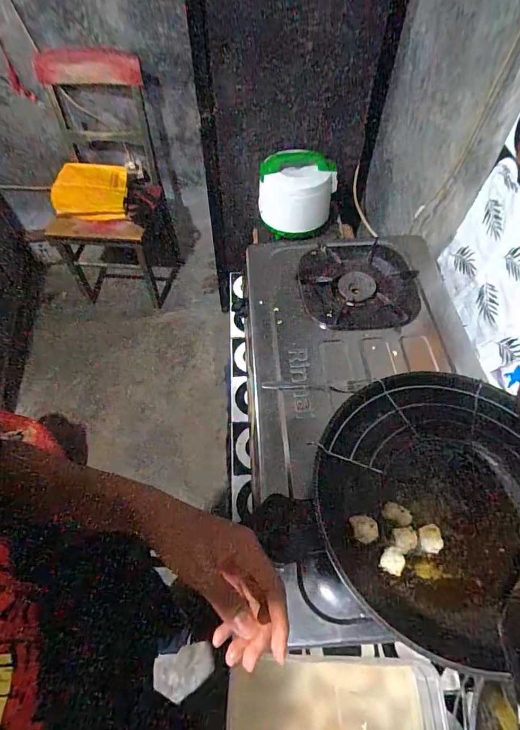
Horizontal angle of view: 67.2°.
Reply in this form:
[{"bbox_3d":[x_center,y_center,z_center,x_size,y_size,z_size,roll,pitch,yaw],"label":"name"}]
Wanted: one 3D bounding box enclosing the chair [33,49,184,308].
[{"bbox_3d":[-0.640,-0.724,1.677,0.412,0.976,0.467,10,57,8],"label":"chair"}]

